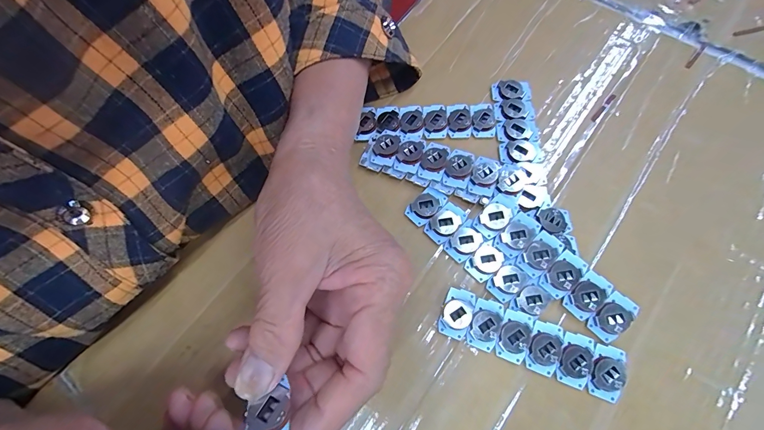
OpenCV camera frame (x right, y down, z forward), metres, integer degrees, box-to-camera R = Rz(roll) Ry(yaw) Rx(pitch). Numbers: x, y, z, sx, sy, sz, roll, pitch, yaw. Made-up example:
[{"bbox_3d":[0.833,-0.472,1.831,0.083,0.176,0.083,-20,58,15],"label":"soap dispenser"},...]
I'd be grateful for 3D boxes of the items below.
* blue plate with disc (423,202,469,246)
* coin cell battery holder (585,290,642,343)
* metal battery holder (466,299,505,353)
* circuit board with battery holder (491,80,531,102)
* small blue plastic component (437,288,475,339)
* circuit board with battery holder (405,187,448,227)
[{"bbox_3d":[0.044,0.005,0.239,0.018,0.005,0.029,39,75,15],"label":"blue plate with disc"},{"bbox_3d":[0.139,0.061,0.210,0.028,0.007,0.019,-41,73,-12],"label":"coin cell battery holder"},{"bbox_3d":[0.064,0.067,0.214,0.018,0.004,0.029,22,71,10],"label":"metal battery holder"},{"bbox_3d":[0.101,-0.097,0.272,0.028,0.004,0.019,1,69,3],"label":"circuit board with battery holder"},{"bbox_3d":[0.047,0.061,0.217,0.017,0.008,0.029,21,71,10],"label":"small blue plastic component"},{"bbox_3d":[0.031,-0.006,0.243,0.018,0.004,0.029,42,76,16],"label":"circuit board with battery holder"}]

